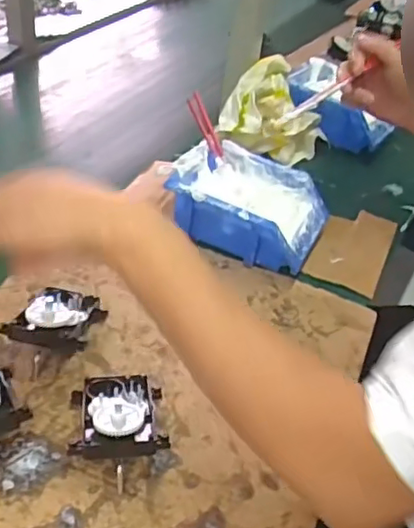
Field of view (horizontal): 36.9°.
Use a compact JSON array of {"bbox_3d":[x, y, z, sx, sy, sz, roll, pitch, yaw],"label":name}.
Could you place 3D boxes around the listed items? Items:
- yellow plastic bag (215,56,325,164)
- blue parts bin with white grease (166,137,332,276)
[{"bbox_3d":[0.091,-0.219,0.911,0.170,0.068,0.161,-30,93,-32],"label":"yellow plastic bag"},{"bbox_3d":[0.048,-0.068,0.759,0.183,0.084,0.124,23,43,17],"label":"blue parts bin with white grease"}]

